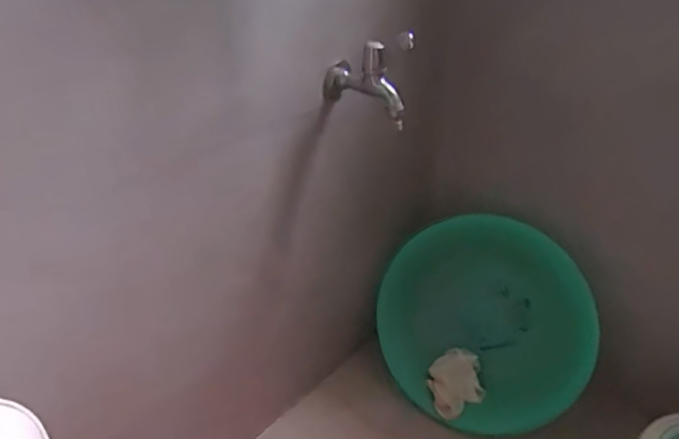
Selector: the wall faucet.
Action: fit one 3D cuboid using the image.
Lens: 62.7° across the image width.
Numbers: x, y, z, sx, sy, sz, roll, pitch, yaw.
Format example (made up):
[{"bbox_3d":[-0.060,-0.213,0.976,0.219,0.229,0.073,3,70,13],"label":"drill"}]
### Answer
[{"bbox_3d":[0.036,-0.173,0.671,0.103,0.084,0.044,17,36,19],"label":"wall faucet"}]

